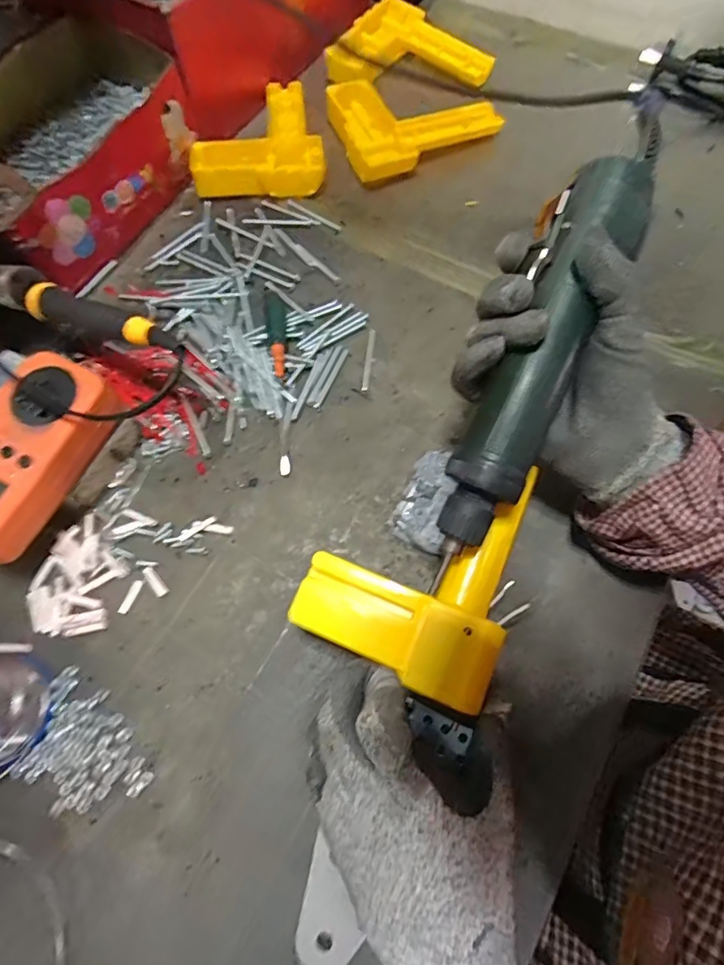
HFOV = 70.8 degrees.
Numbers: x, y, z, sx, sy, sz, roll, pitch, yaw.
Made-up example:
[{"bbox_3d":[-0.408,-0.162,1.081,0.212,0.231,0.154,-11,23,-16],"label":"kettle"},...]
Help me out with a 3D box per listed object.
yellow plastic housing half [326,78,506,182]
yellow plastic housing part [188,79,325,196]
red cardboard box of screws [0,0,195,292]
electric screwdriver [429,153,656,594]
[{"bbox_3d":[0.039,-0.346,0.482,0.134,0.028,0.123,-27,70,-9],"label":"yellow plastic housing half"},{"bbox_3d":[-0.096,-0.332,0.480,0.116,0.025,0.146,-3,68,0],"label":"yellow plastic housing part"},{"bbox_3d":[-0.243,-0.283,0.428,0.136,0.093,0.220,25,71,11],"label":"red cardboard box of screws"},{"bbox_3d":[0.091,-0.061,0.268,0.045,0.036,0.219,23,92,10],"label":"electric screwdriver"}]

